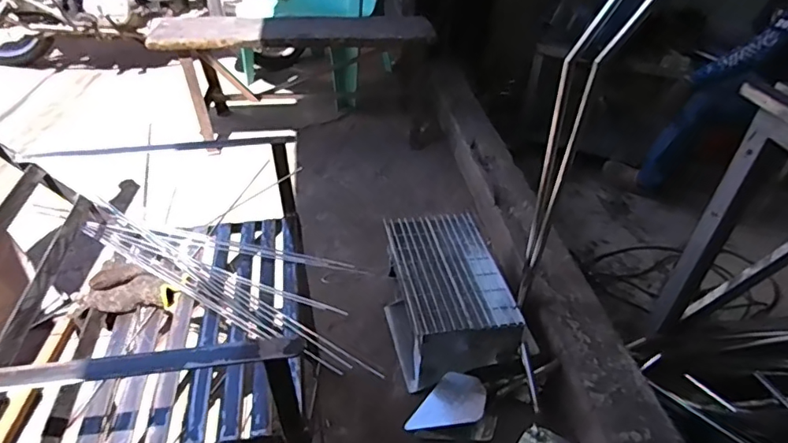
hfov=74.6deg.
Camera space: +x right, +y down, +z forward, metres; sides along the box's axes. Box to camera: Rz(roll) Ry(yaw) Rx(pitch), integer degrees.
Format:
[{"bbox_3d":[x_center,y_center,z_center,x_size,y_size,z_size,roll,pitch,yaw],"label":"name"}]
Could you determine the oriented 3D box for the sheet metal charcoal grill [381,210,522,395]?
[{"bbox_3d":[0.121,0.175,1.261,0.257,0.174,0.403,-4,39,-12],"label":"sheet metal charcoal grill"}]

